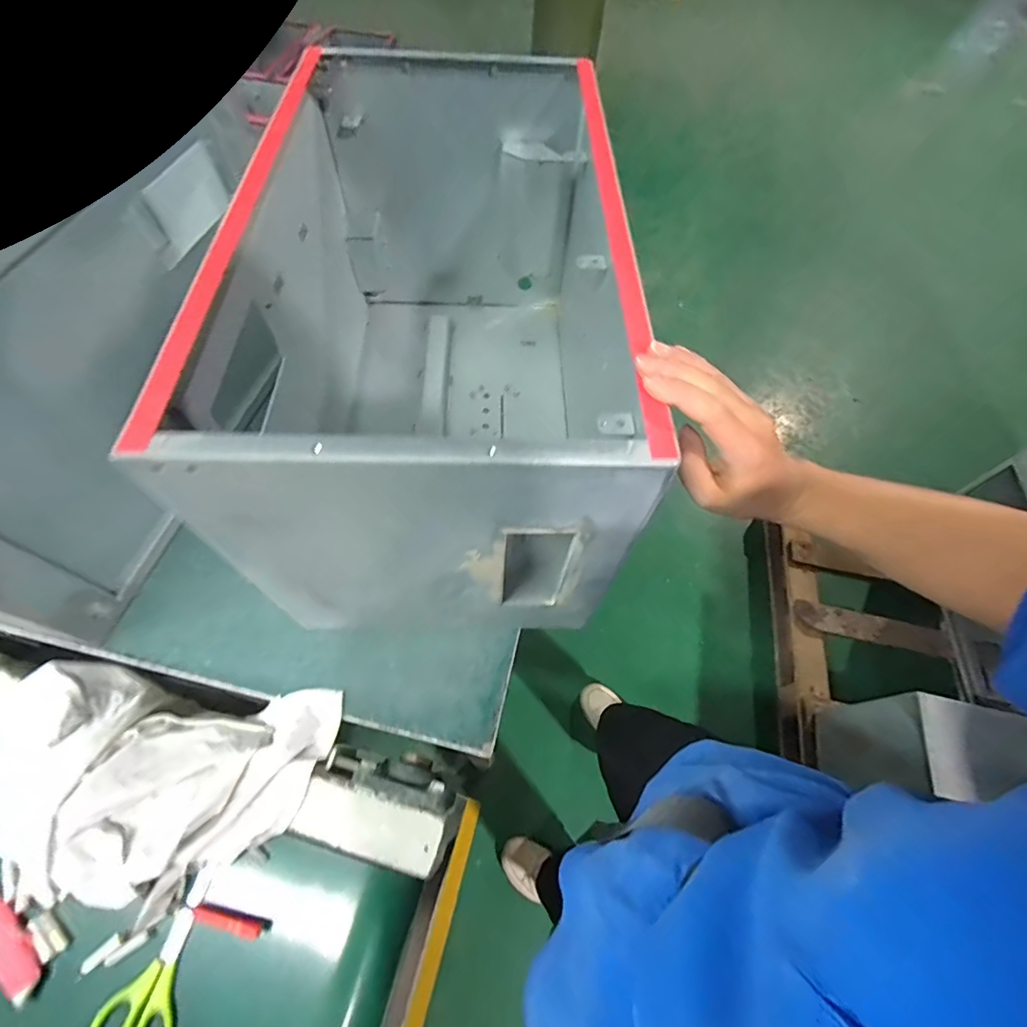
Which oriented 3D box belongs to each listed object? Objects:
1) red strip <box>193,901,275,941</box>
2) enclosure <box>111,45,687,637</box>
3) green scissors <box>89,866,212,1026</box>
[{"bbox_3d":[-0.228,0.327,0.396,0.060,0.011,0.013,16,62,6],"label":"red strip"},{"bbox_3d":[-0.069,-0.190,0.529,0.312,0.354,0.572,1,65,0],"label":"enclosure"},{"bbox_3d":[-0.272,0.355,0.384,0.057,0.011,0.122,19,62,8],"label":"green scissors"}]

